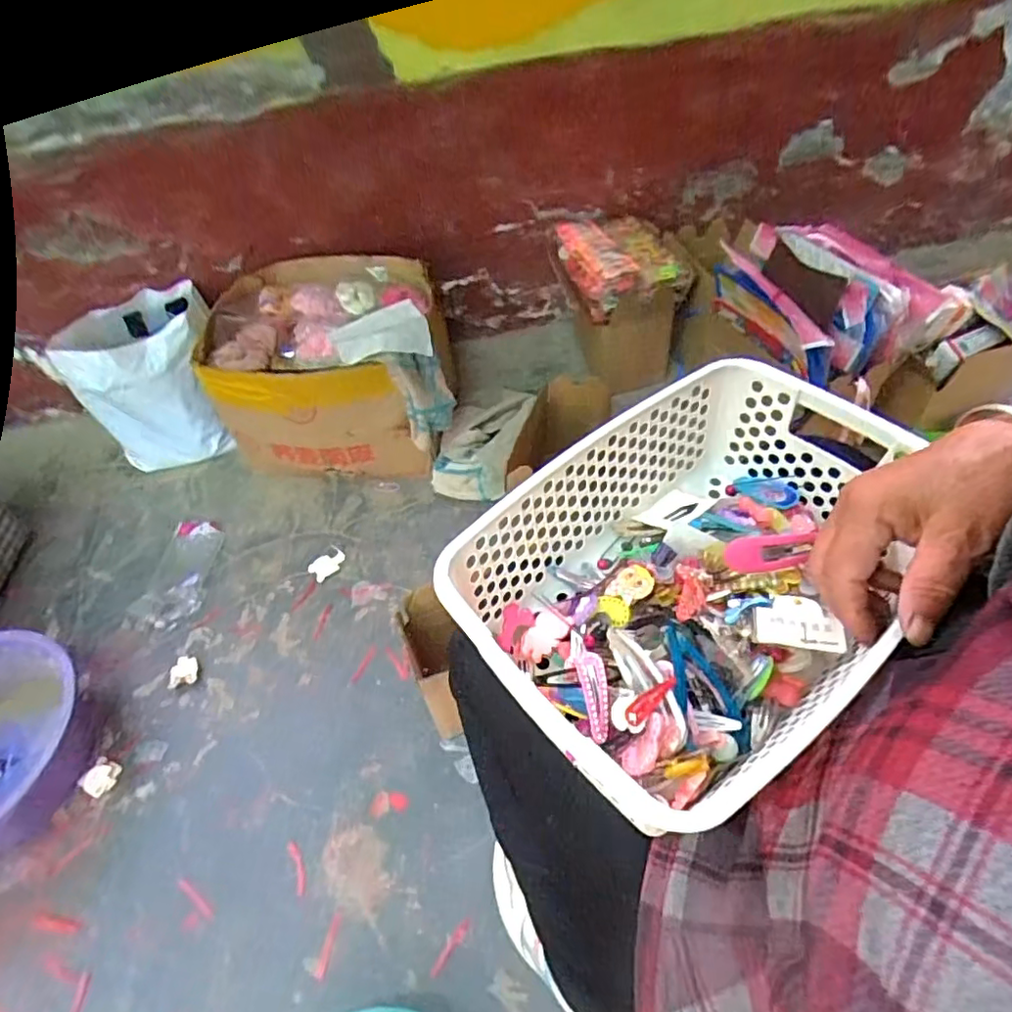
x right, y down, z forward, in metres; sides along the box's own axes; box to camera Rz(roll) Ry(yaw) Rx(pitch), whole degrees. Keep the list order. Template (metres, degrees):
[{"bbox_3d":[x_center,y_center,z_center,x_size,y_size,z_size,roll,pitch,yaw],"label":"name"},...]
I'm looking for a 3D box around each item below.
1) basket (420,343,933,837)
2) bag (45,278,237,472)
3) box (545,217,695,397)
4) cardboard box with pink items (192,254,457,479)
[{"bbox_3d":[0.119,0.039,0.373,0.284,0.097,0.188,-32,53,-21],"label":"basket"},{"bbox_3d":[-0.681,-0.249,1.170,0.258,0.260,0.235,-20,50,-12],"label":"bag"},{"bbox_3d":[0.221,-0.390,1.185,0.229,0.267,0.248,-4,48,3],"label":"box"},{"bbox_3d":[-0.297,-0.260,1.084,0.393,0.256,0.374,-5,50,3],"label":"cardboard box with pink items"}]

